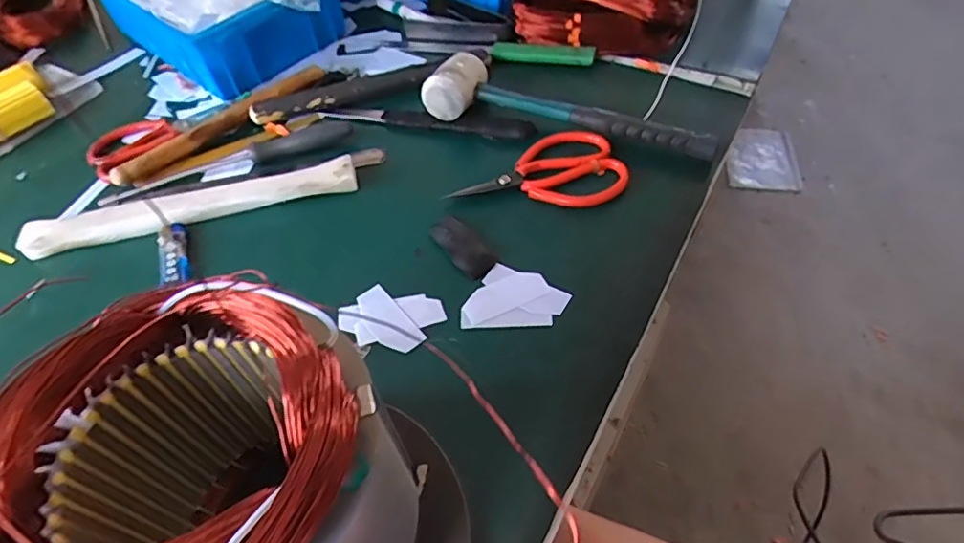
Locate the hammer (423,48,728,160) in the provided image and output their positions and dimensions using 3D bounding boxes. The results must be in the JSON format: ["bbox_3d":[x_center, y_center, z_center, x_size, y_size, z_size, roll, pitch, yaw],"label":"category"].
[{"bbox_3d":[0.085,-0.165,0.563,0.290,0.045,0.066,10,53,13],"label":"hammer"}]

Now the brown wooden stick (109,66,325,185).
[{"bbox_3d":[-0.274,-0.161,0.609,0.033,0.025,0.244,34,62,28],"label":"brown wooden stick"}]

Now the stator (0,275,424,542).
[{"bbox_3d":[-0.119,0.101,0.263,0.137,0.140,0.139,15,54,16],"label":"stator"}]

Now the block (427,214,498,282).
[{"bbox_3d":[-0.014,-0.022,0.484,0.033,0.009,0.067,-33,56,-20],"label":"block"}]

